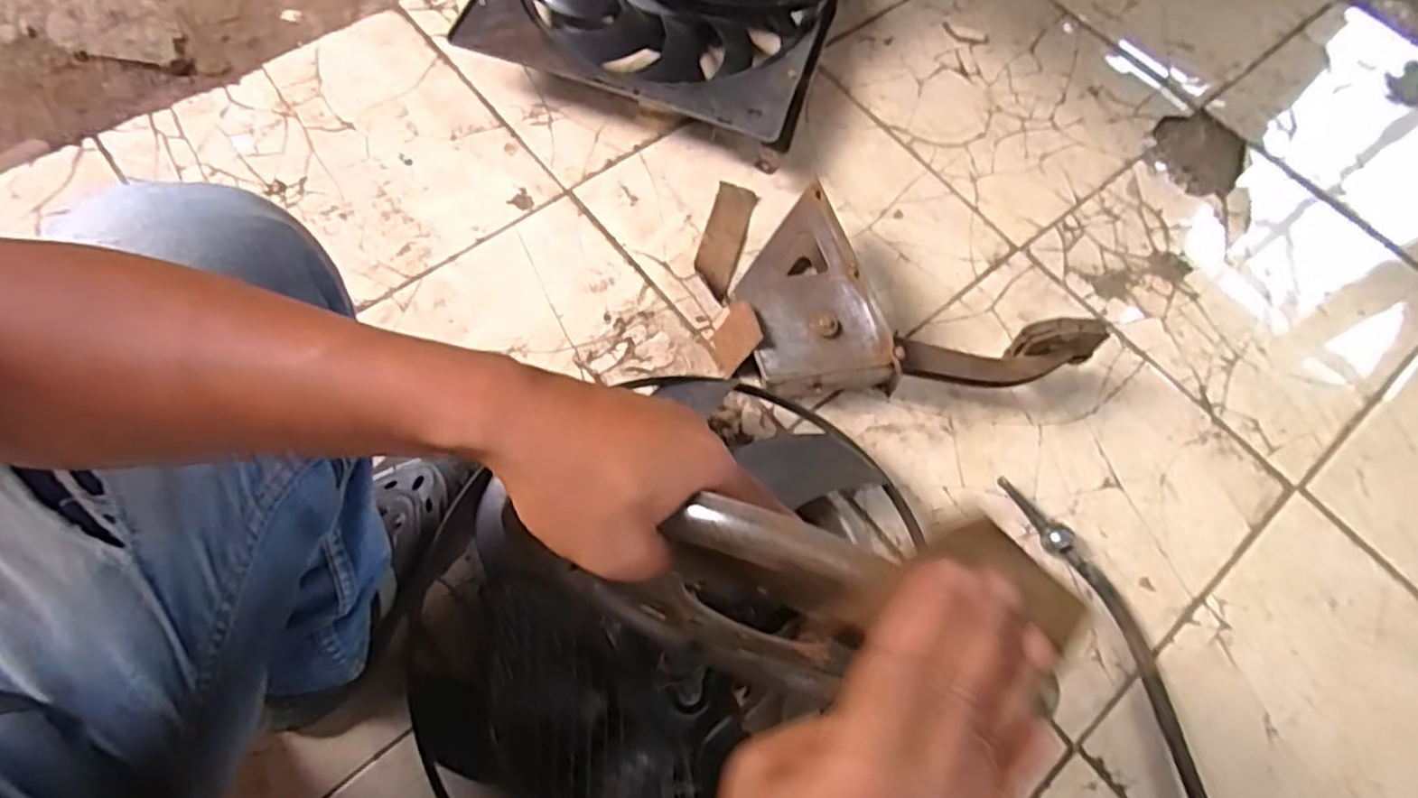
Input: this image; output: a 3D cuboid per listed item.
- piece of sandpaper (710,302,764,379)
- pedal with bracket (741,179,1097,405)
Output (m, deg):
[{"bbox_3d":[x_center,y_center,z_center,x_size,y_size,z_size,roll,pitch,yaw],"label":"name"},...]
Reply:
[{"bbox_3d":[0.027,-0.064,0.781,0.053,0.087,0.011,52,45,5],"label":"piece of sandpaper"},{"bbox_3d":[0.216,-0.113,0.793,0.364,0.114,0.222,2,68,-1],"label":"pedal with bracket"}]

